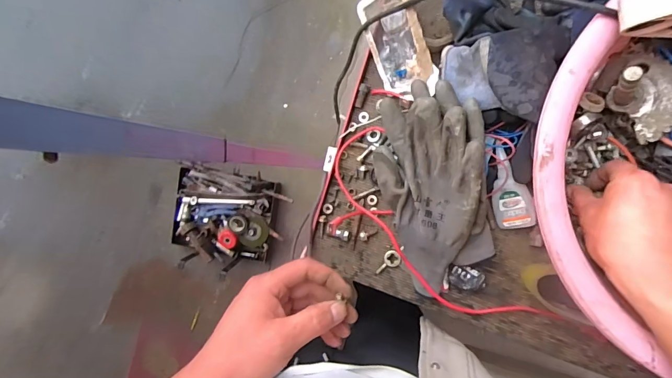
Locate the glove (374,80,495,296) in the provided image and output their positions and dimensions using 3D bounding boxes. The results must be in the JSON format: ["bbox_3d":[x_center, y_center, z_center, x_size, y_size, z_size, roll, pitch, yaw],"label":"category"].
[{"bbox_3d":[0.103,-0.002,0.412,0.109,0.066,0.215,-9,92,6],"label":"glove"}]

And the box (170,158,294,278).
[{"bbox_3d":[-0.363,0.088,1.277,0.347,0.099,0.354,9,94,6],"label":"box"}]

